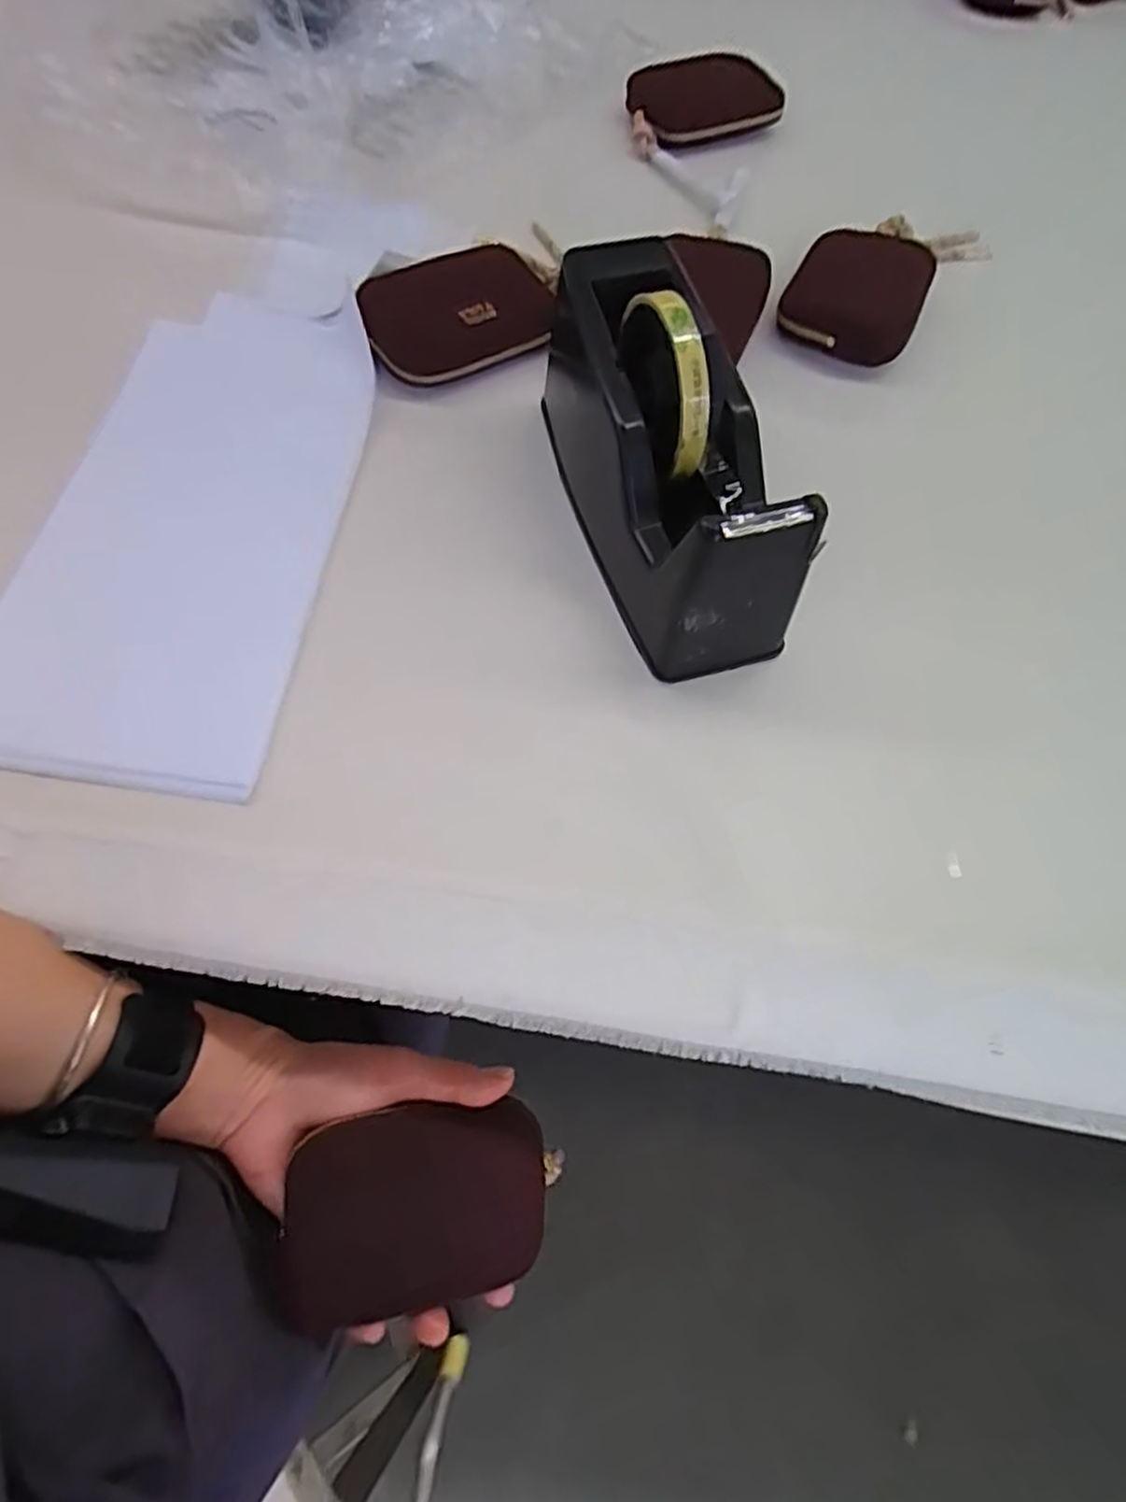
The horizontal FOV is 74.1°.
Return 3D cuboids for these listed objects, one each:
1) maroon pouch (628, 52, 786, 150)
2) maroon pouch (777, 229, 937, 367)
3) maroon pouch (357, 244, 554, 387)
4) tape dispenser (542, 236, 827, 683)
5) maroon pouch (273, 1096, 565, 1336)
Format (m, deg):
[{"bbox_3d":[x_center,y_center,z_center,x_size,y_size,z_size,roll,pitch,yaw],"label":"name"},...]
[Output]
[{"bbox_3d":[0.109,-0.507,0.581,0.110,0.030,0.081,-15,66,-11],"label":"maroon pouch"},{"bbox_3d":[0.191,-0.296,0.487,0.082,0.021,0.119,25,65,8],"label":"maroon pouch"},{"bbox_3d":[-0.067,-0.268,0.459,0.107,0.028,0.083,-17,67,-12],"label":"maroon pouch"},{"bbox_3d":[0.043,-0.145,0.362,0.085,0.101,0.203,-16,67,-12],"label":"tape dispenser"},{"bbox_3d":[-0.064,0.208,0.342,0.121,0.029,0.076,-10,67,-8],"label":"maroon pouch"}]

